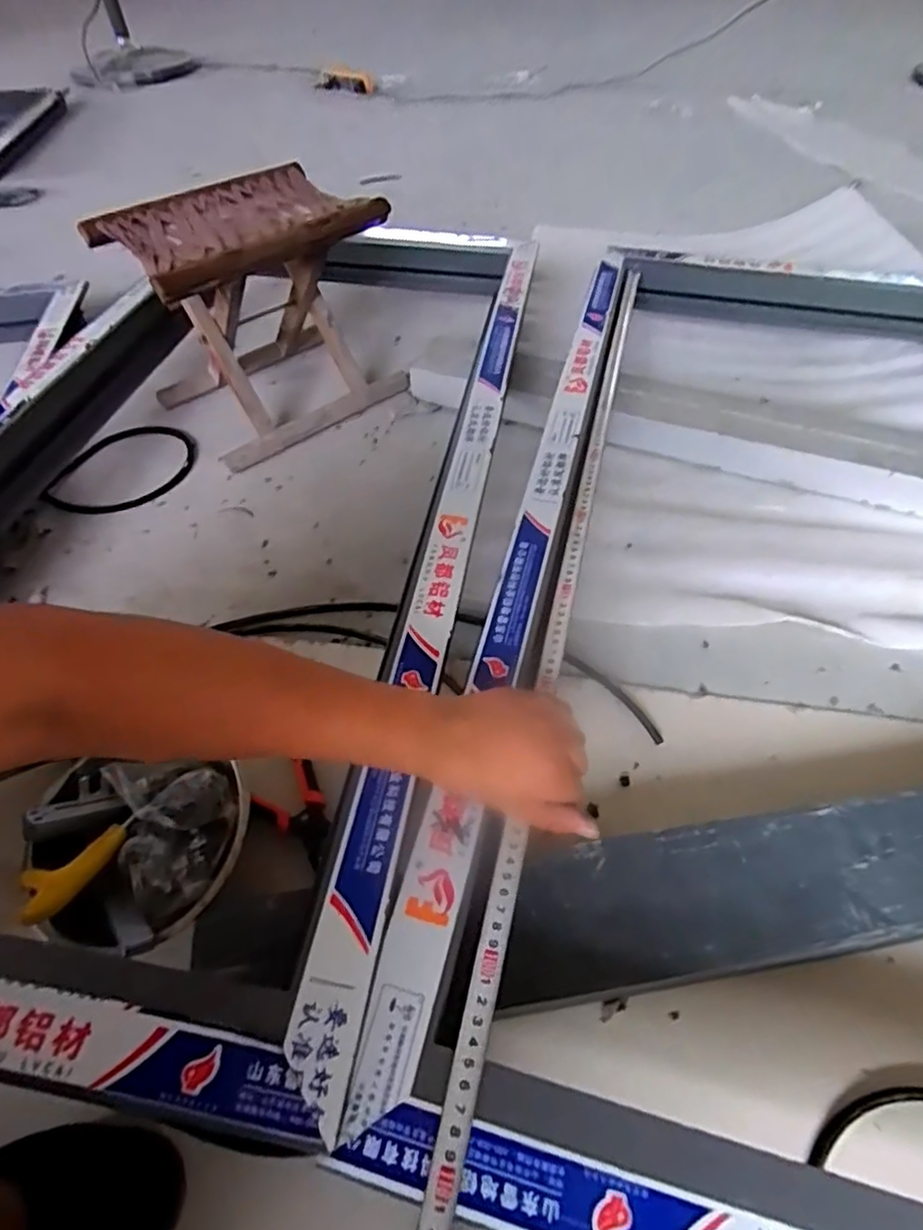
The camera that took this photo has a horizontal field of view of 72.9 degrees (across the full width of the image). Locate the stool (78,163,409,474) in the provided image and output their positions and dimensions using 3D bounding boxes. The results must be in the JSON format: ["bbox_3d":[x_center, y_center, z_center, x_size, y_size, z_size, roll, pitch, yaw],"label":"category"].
[{"bbox_3d":[-0.286,-0.424,0.891,0.304,0.272,0.249,-35,59,-24],"label":"stool"}]

